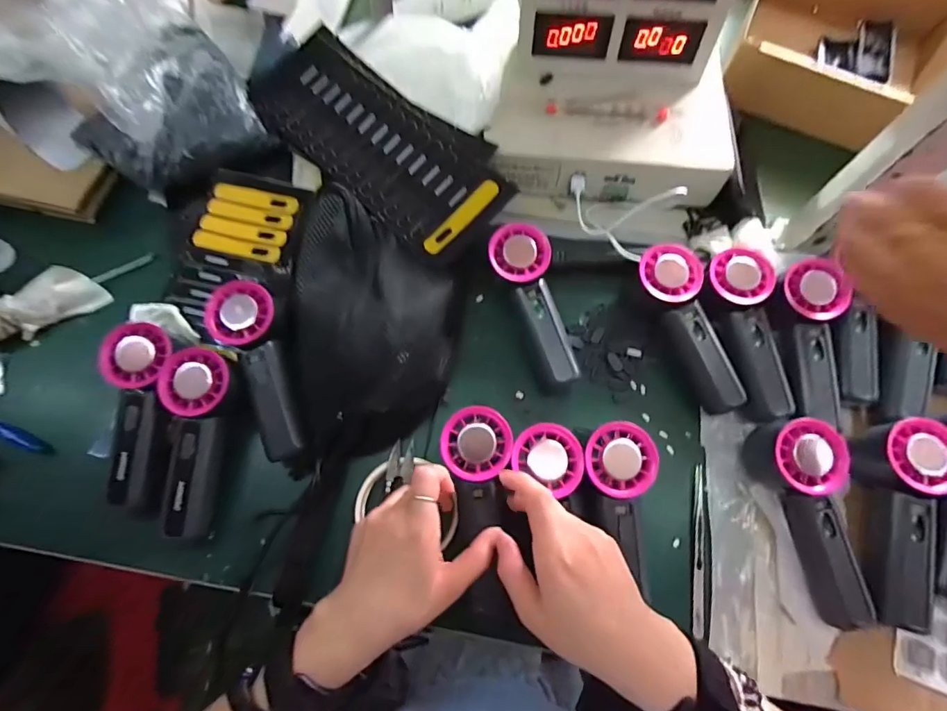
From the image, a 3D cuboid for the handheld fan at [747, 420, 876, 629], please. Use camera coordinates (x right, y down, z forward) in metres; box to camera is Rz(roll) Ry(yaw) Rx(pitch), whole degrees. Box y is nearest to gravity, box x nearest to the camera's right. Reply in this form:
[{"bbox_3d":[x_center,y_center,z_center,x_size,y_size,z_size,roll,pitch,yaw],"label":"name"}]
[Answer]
[{"bbox_3d":[0.280,0.128,0.367,0.055,0.059,0.155,-18,70,-8],"label":"handheld fan"}]

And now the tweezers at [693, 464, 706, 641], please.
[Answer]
[{"bbox_3d":[0.193,0.162,0.387,0.010,0.006,0.134,10,69,3],"label":"tweezers"}]

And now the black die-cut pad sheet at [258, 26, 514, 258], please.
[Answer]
[{"bbox_3d":[-0.102,-0.227,0.468,0.308,0.017,0.125,40,73,14],"label":"black die-cut pad sheet"}]

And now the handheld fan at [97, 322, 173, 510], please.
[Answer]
[{"bbox_3d":[-0.279,0.053,0.383,0.046,0.027,0.156,-2,90,-1],"label":"handheld fan"}]

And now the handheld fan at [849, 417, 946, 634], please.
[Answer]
[{"bbox_3d":[0.339,0.132,0.367,0.063,0.058,0.155,20,70,7],"label":"handheld fan"}]

